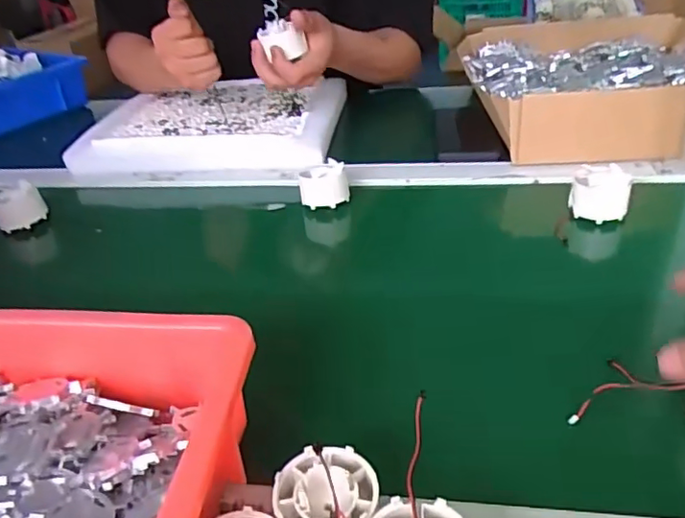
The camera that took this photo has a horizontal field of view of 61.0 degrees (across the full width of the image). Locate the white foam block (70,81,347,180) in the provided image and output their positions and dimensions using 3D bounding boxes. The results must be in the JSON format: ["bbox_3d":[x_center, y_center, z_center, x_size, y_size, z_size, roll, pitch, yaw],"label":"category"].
[{"bbox_3d":[-0.173,-0.189,0.817,0.335,0.041,0.300,-1,33,10],"label":"white foam block"}]

